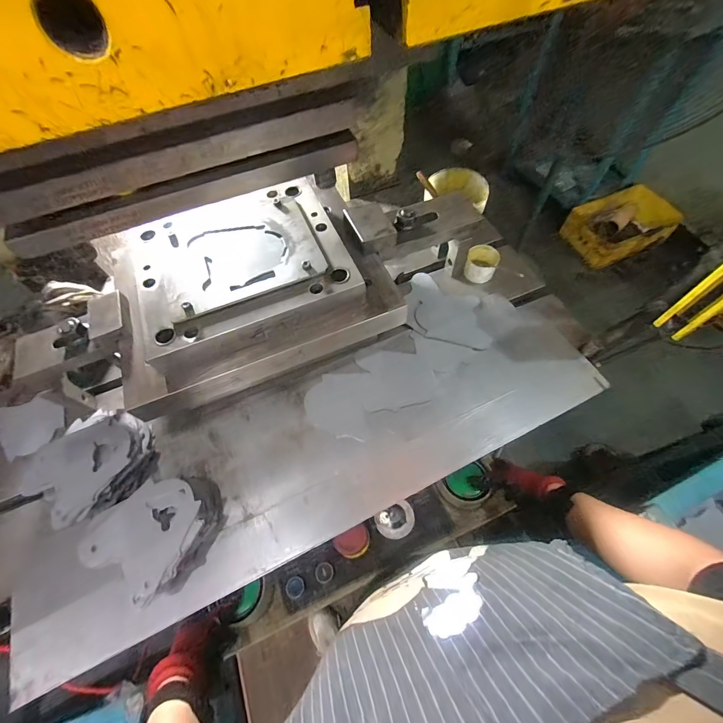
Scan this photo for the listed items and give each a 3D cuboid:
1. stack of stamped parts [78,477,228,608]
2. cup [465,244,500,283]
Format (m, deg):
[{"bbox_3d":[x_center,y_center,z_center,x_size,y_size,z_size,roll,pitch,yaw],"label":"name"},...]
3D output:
[{"bbox_3d":[-0.294,0.247,0.511,0.143,0.069,0.166,37,70,19],"label":"stack of stamped parts"},{"bbox_3d":[0.256,-0.207,0.740,0.064,0.045,0.064,-1,63,2],"label":"cup"}]

